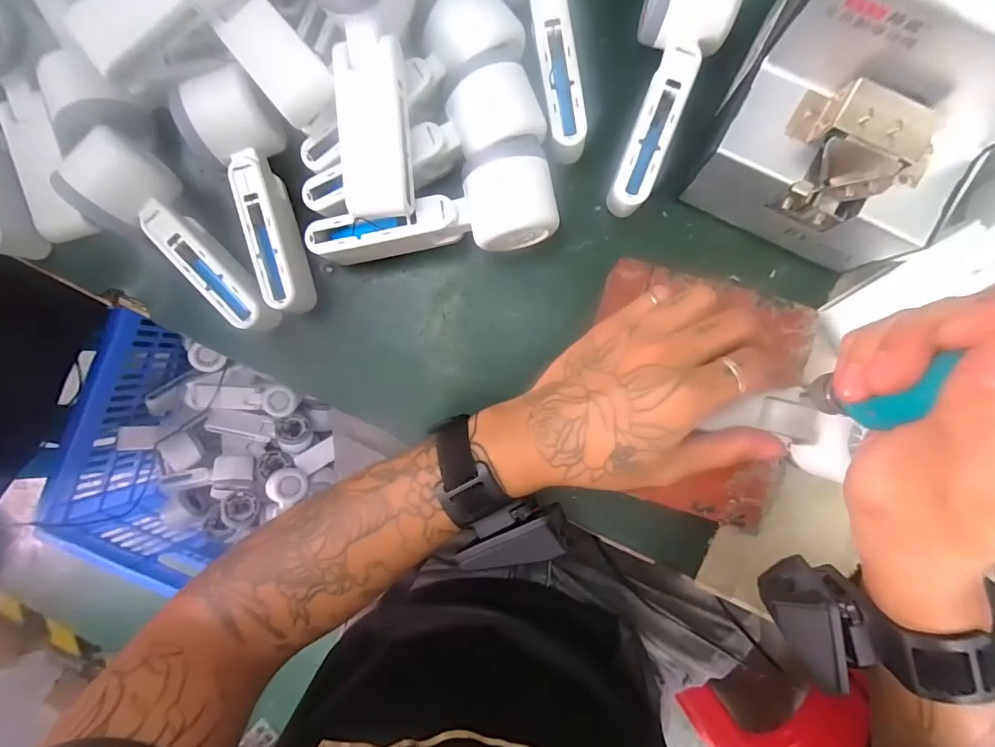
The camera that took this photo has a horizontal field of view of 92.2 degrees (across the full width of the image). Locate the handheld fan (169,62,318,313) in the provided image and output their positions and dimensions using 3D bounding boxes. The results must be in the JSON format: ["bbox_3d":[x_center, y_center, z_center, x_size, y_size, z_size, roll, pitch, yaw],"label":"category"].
[{"bbox_3d":[-0.165,-0.117,0.328,0.046,0.055,0.156,-15,88,4],"label":"handheld fan"}]

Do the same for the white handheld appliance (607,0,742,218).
[{"bbox_3d":[0.104,-0.183,0.314,0.054,0.061,0.153,20,91,4],"label":"white handheld appliance"}]

